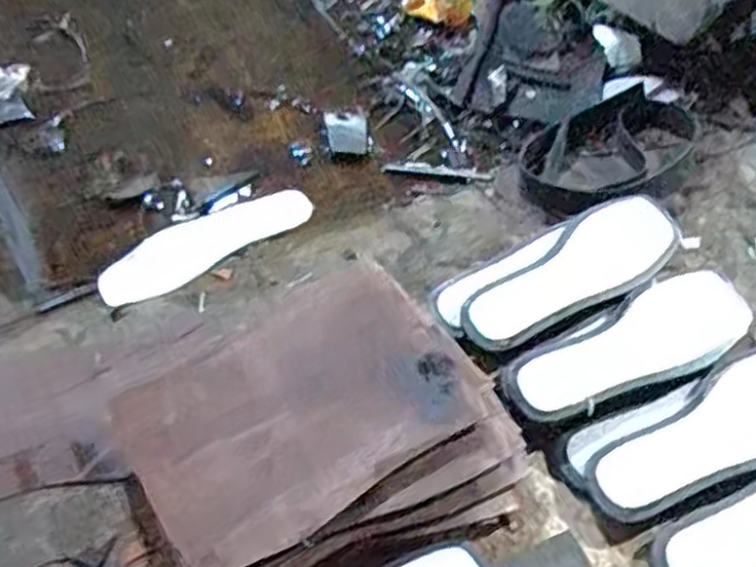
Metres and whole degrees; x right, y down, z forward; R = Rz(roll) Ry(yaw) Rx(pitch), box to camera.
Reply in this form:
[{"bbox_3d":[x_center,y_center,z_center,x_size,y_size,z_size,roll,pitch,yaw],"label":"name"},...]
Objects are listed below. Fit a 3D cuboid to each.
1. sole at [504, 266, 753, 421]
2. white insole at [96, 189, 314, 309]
[{"bbox_3d":[0.232,0.058,0.654,0.246,0.027,0.082,-26,58,-17],"label":"sole"},{"bbox_3d":[-0.191,-0.048,0.822,0.244,0.011,0.079,-32,60,-21],"label":"white insole"}]

